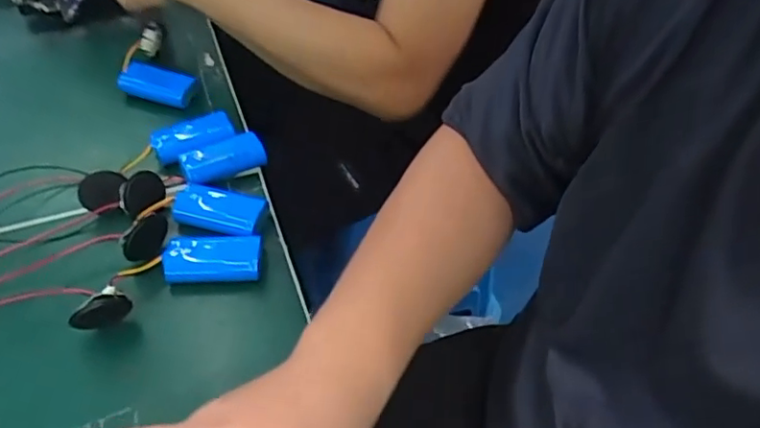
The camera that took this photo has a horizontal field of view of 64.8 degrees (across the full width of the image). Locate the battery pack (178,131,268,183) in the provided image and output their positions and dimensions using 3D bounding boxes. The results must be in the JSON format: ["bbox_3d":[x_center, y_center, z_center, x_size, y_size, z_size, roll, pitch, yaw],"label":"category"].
[{"bbox_3d":[-0.130,-0.047,0.499,0.069,0.022,0.028,-16,51,-16],"label":"battery pack"}]

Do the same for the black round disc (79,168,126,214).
[{"bbox_3d":[-0.213,-0.017,0.456,0.030,0.034,0.005,15,15,-11],"label":"black round disc"}]

